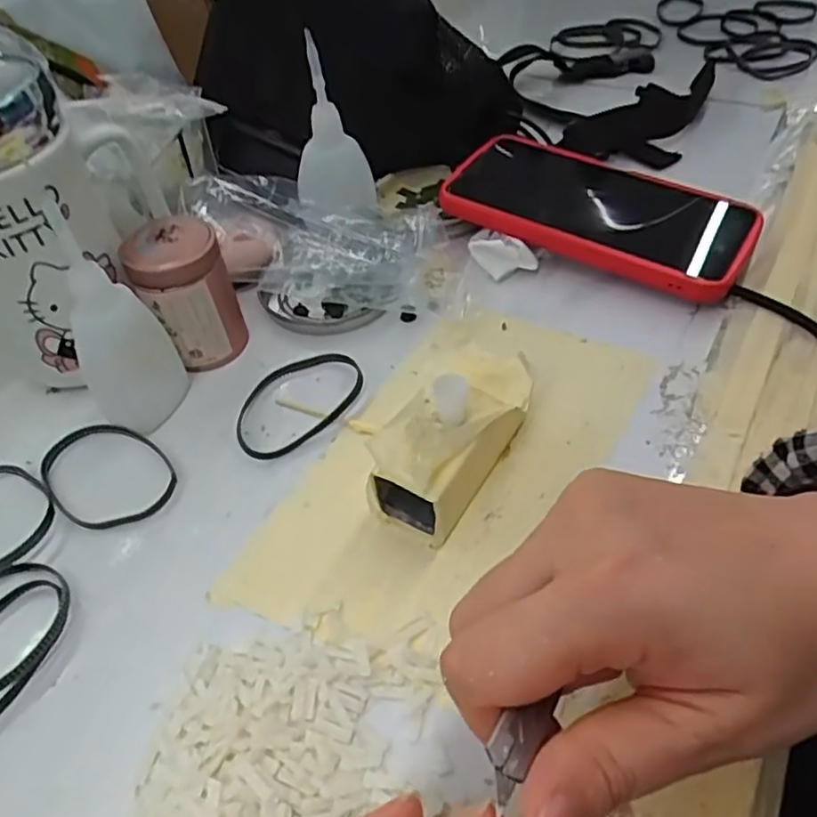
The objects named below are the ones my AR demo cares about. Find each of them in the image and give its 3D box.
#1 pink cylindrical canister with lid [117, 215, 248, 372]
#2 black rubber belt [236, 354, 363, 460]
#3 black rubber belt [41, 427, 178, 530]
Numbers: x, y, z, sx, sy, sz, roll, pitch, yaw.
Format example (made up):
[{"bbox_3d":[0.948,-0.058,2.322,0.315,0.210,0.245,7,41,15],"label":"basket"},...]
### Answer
[{"bbox_3d":[-0.111,-0.056,0.342,0.044,0.067,0.037,-21,49,-14],"label":"pink cylindrical canister with lid"},{"bbox_3d":[-0.053,-0.005,0.331,0.073,0.006,0.048,-34,54,-24],"label":"black rubber belt"},{"bbox_3d":[-0.136,0.029,0.308,0.066,0.004,0.048,31,57,29],"label":"black rubber belt"}]

